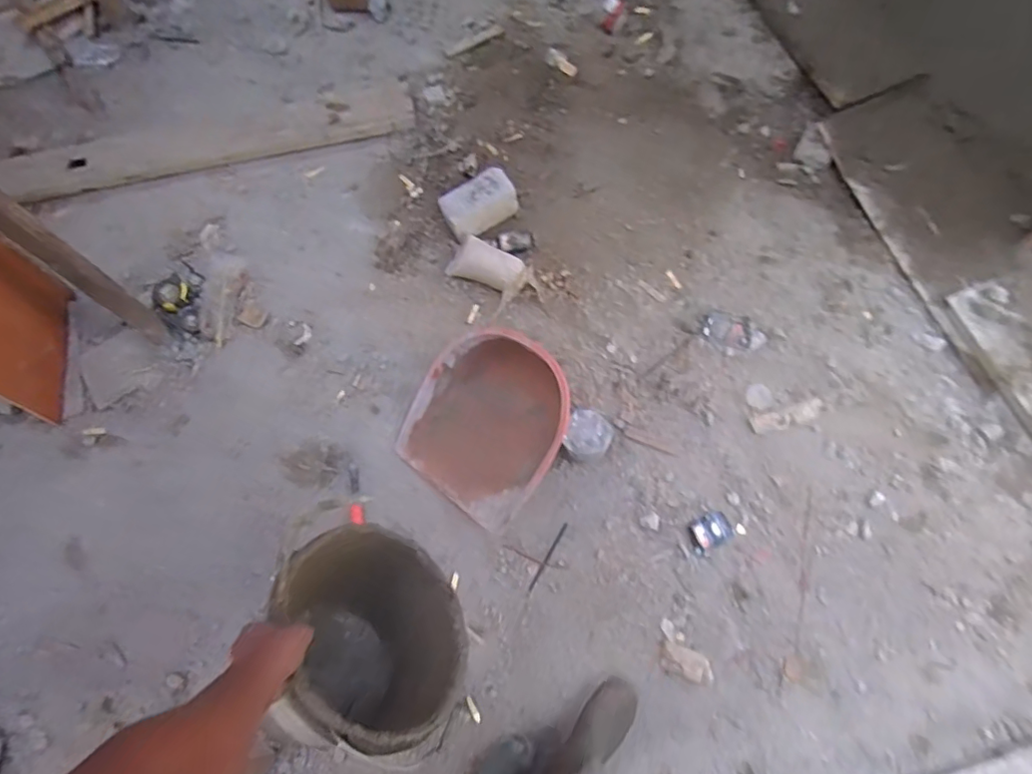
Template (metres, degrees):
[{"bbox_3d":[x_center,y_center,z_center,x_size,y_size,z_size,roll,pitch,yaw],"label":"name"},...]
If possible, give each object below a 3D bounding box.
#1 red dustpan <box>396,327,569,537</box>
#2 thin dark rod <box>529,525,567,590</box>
[{"bbox_3d":[-0.068,0.069,1.316,0.392,0.199,0.384,37,75,15],"label":"red dustpan"},{"bbox_3d":[0.075,0.393,1.297,0.011,0.011,0.169,28,73,13],"label":"thin dark rod"}]

